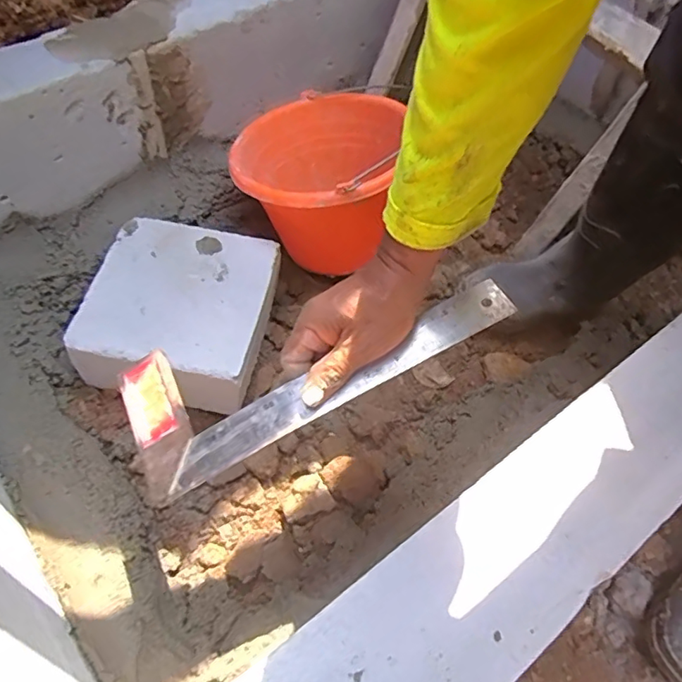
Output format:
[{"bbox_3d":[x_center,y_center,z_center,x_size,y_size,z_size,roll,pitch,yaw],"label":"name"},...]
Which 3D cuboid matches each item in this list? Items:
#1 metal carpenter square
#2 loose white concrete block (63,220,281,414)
[{"bbox_3d":[-0.022,0.012,0.427,0.305,0.012,0.117,-24,61,0],"label":"metal carpenter square"},{"bbox_3d":[-0.184,-0.031,0.658,0.204,0.102,0.203,8,58,2],"label":"loose white concrete block"}]

